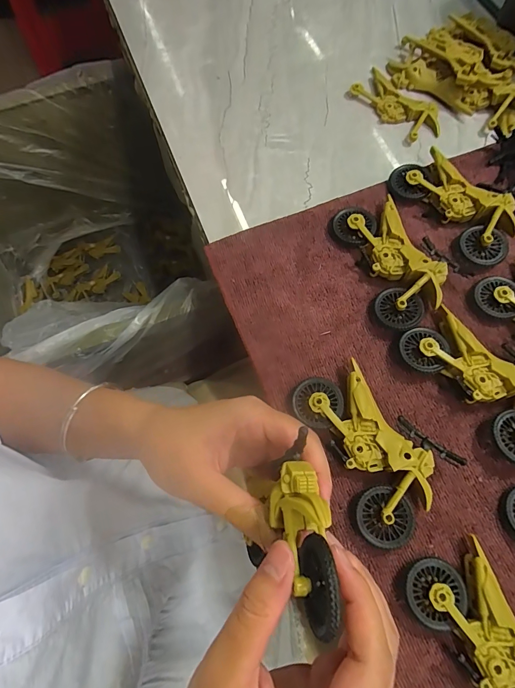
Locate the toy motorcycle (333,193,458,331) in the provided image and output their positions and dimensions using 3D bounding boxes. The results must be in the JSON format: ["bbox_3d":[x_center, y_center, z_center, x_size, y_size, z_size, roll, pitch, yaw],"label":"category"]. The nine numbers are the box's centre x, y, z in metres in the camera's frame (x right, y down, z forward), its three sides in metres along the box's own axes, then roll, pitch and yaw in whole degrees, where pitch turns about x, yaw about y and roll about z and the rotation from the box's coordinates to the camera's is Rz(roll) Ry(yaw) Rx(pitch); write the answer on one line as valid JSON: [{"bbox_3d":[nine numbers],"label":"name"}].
[{"bbox_3d":[0.113,-0.070,0.296,0.068,0.022,0.112,-19,71,-4],"label":"toy motorcycle"}]

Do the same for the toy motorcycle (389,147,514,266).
[{"bbox_3d":[0.168,-0.118,0.310,0.053,0.022,0.113,-37,73,-10],"label":"toy motorcycle"}]

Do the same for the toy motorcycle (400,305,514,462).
[{"bbox_3d":[0.163,0.024,0.262,0.063,0.023,0.112,-39,74,-10],"label":"toy motorcycle"}]

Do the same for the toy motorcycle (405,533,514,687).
[{"bbox_3d":[0.141,0.179,0.209,0.065,0.023,0.114,-25,72,-6],"label":"toy motorcycle"}]

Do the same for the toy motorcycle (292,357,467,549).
[{"bbox_3d":[0.075,0.068,0.251,0.073,0.021,0.114,-37,74,-10],"label":"toy motorcycle"}]

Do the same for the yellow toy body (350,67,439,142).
[{"bbox_3d":[0.139,-0.239,0.364,0.045,0.013,0.097,-39,74,-10],"label":"yellow toy body"}]

